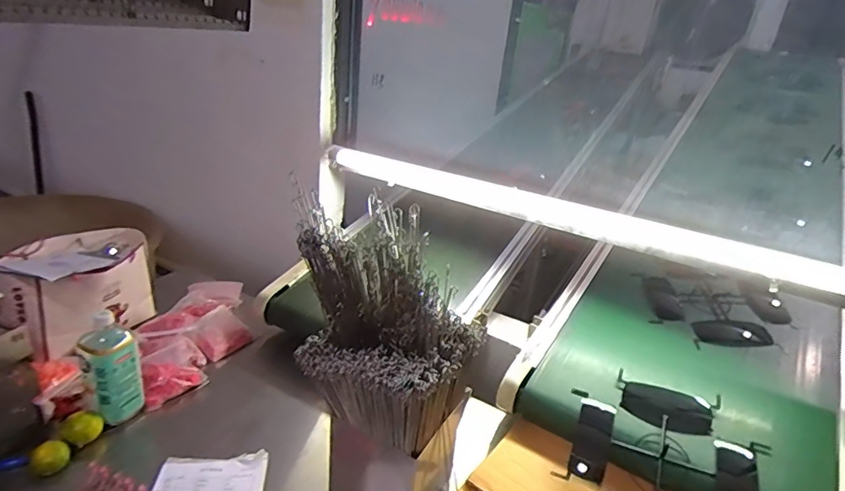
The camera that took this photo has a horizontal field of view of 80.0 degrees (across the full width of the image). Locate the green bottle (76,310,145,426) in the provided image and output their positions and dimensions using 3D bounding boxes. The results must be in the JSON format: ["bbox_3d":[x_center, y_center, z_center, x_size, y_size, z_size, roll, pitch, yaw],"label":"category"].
[{"bbox_3d":[-0.564,0.224,0.916,0.087,0.199,0.065,-11,28,-34],"label":"green bottle"}]

